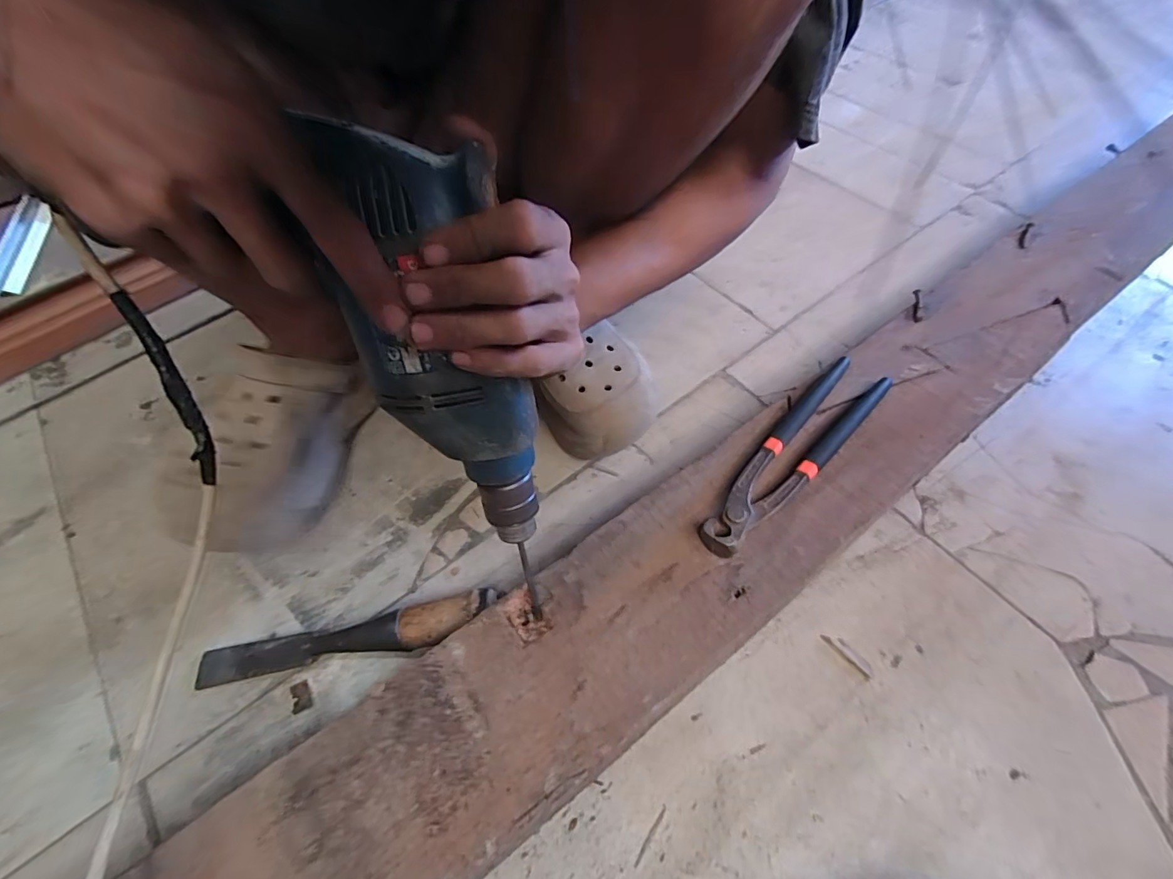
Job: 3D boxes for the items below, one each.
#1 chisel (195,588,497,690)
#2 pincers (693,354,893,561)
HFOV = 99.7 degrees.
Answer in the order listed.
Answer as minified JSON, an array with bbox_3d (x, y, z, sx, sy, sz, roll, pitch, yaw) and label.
[{"bbox_3d":[-0.189,0.155,0.387,0.235,0.038,0.035,-7,58,-3],"label":"chisel"},{"bbox_3d":[0.163,0.009,0.387,0.216,0.022,0.048,-41,66,-21],"label":"pincers"}]

